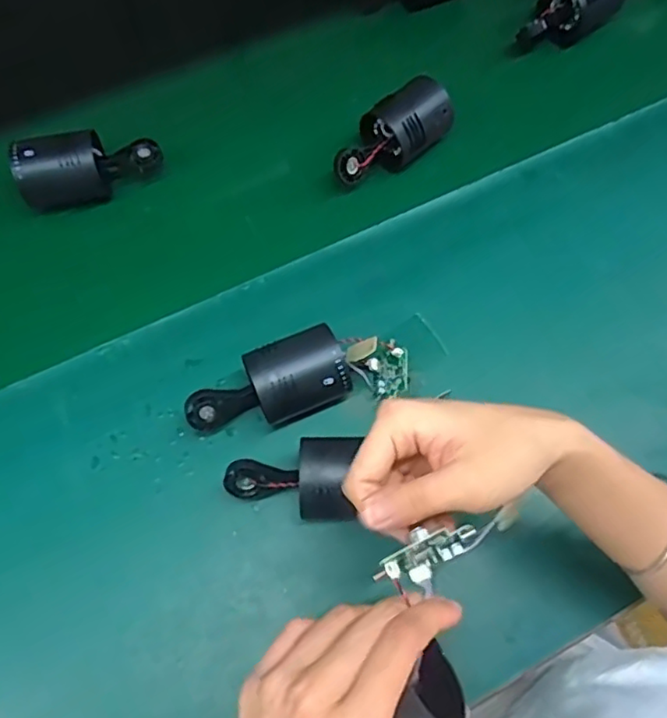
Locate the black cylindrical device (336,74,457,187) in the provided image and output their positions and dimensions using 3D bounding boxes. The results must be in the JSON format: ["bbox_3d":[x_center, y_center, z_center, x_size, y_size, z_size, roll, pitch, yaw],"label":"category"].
[{"bbox_3d":[0.050,-0.192,0.539,0.117,0.047,0.061,-37,71,-1],"label":"black cylindrical device"}]

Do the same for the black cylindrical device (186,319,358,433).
[{"bbox_3d":[-0.047,0.020,0.438,0.114,0.045,0.049,-24,68,4],"label":"black cylindrical device"}]

